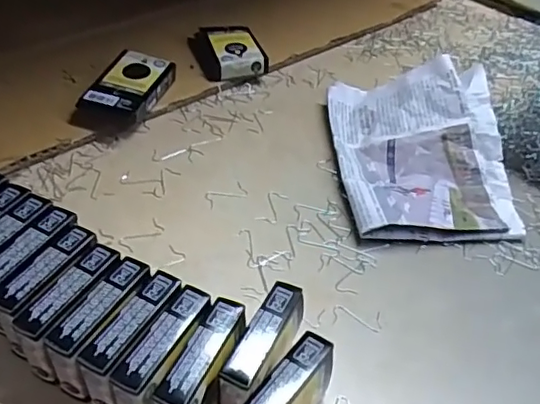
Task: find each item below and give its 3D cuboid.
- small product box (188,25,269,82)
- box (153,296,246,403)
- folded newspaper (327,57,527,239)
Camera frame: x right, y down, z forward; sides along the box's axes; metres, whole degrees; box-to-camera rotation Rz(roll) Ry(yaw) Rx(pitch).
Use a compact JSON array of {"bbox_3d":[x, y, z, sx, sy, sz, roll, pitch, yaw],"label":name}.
[{"bbox_3d":[-0.044,-0.157,0.603,0.065,0.028,0.078,-10,48,-15],"label":"small product box"},{"bbox_3d":[-0.038,0.102,0.335,0.024,0.056,0.078,21,48,14],"label":"box"},{"bbox_3d":[0.134,-0.052,0.504,0.144,0.058,0.183,0,46,-6],"label":"folded newspaper"}]

